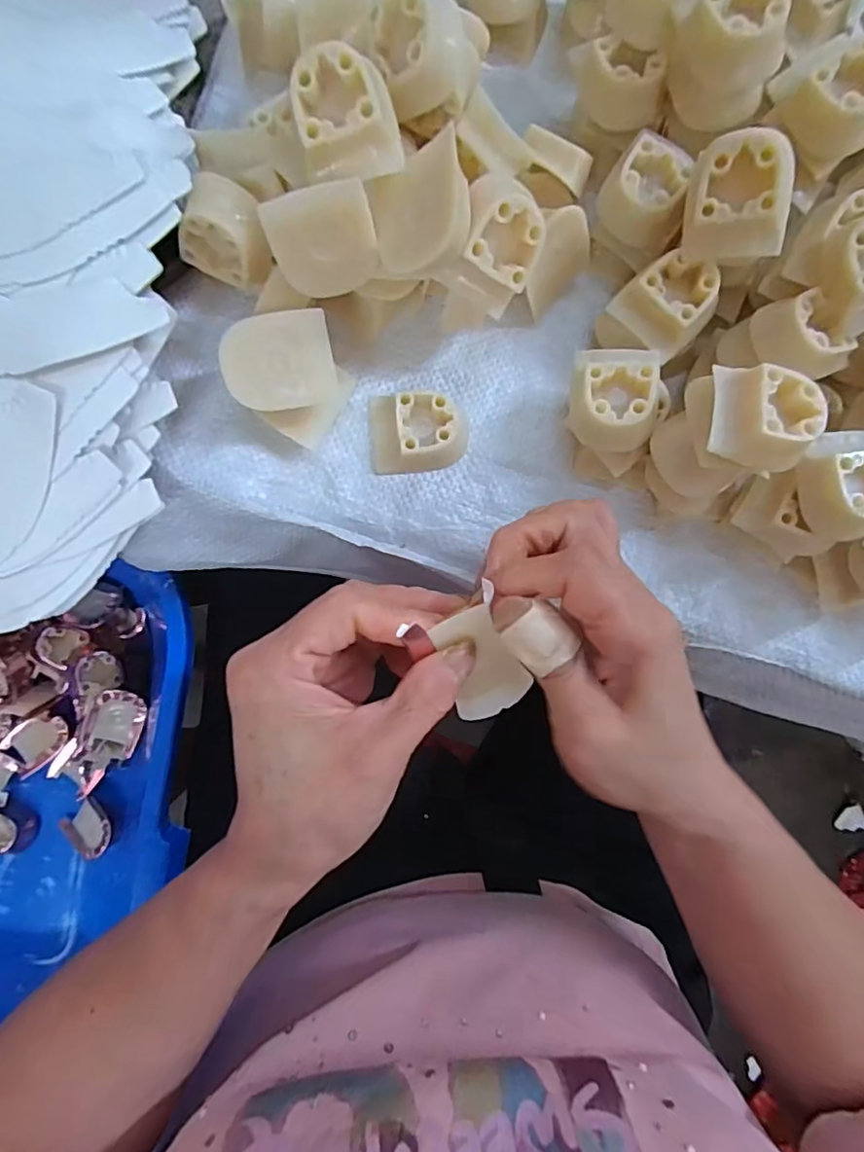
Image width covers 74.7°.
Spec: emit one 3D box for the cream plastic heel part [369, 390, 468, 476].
[{"bbox_3d":[-0.006,-0.070,0.273,0.046,0.016,0.038,-4,86,-5],"label":"cream plastic heel part"}]

